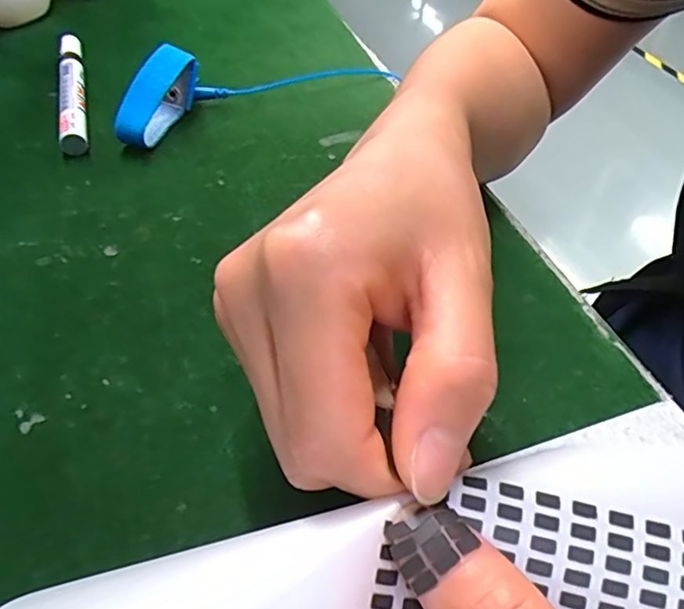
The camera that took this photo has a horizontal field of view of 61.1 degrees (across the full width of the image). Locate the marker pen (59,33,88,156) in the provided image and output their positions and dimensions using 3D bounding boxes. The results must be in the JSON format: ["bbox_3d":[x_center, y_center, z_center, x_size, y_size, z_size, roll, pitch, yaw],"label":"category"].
[{"bbox_3d":[-0.175,-0.141,0.378,0.015,0.016,0.138,-12,49,-13],"label":"marker pen"}]

